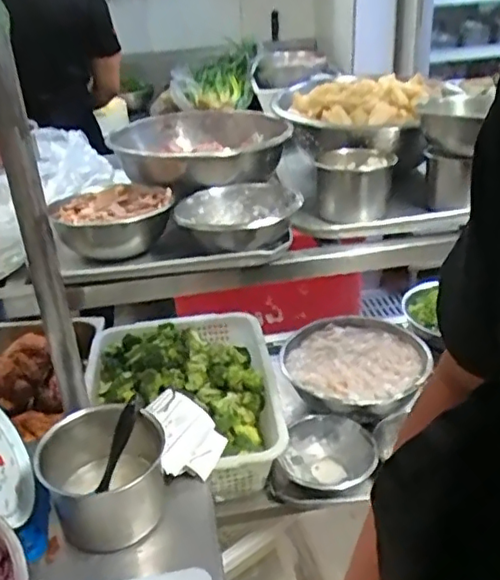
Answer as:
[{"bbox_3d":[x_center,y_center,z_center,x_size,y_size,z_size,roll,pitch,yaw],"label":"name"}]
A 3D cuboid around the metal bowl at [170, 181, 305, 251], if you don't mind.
[{"bbox_3d":[-0.013,-0.094,0.806,0.147,0.050,0.150,-2,30,1],"label":"metal bowl"}]

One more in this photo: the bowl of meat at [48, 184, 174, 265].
[{"bbox_3d":[-0.186,-0.088,0.828,0.163,0.062,0.136,-6,30,-4],"label":"bowl of meat"}]

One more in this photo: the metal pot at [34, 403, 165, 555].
[{"bbox_3d":[-0.164,0.211,0.687,0.127,0.098,0.133,-2,30,1],"label":"metal pot"}]

